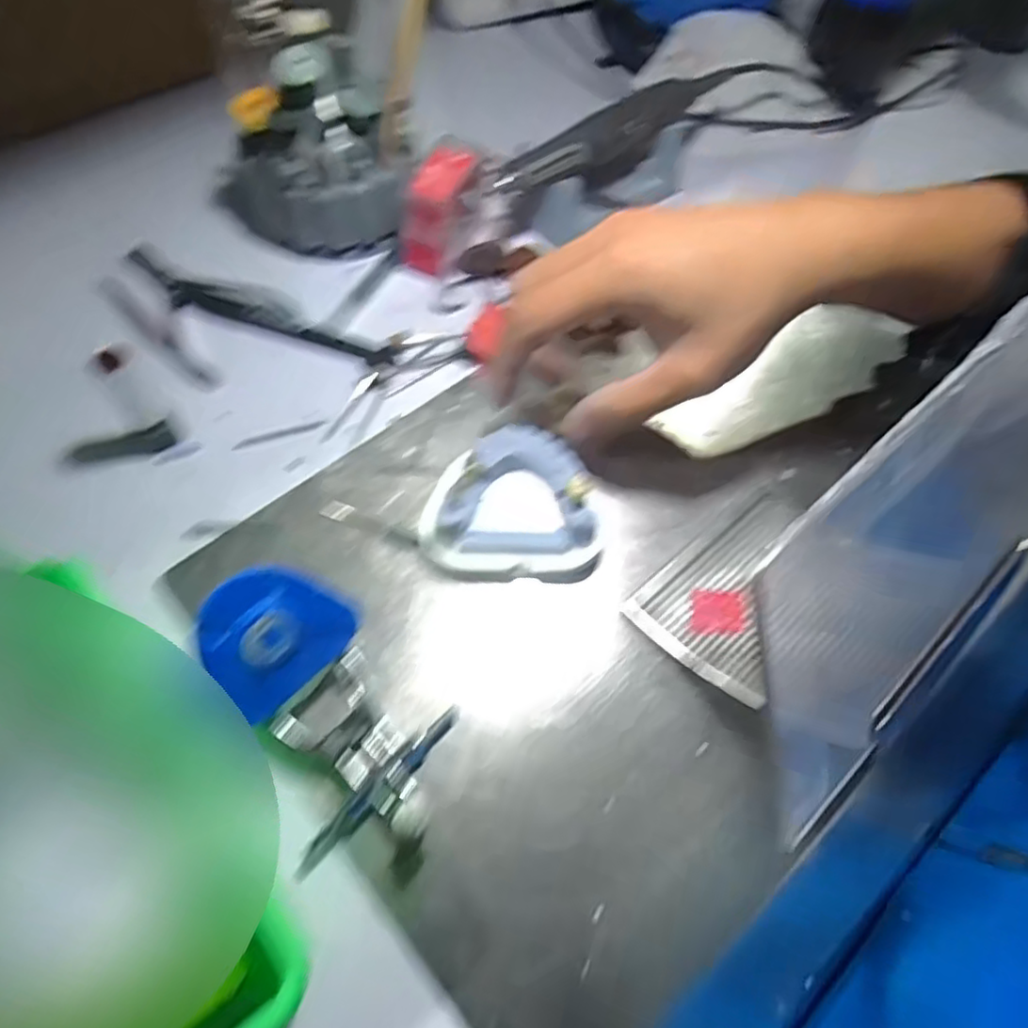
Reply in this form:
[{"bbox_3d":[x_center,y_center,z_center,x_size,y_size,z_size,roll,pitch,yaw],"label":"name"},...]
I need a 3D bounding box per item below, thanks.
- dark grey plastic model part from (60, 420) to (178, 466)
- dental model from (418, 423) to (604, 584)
[{"bbox_3d":[-0.199,-0.033,0.334,0.055,0.009,0.015,-13,62,-9],"label":"dark grey plastic model part"},{"bbox_3d":[-0.001,-0.003,0.310,0.081,0.028,0.069,-2,61,-4],"label":"dental model"}]

